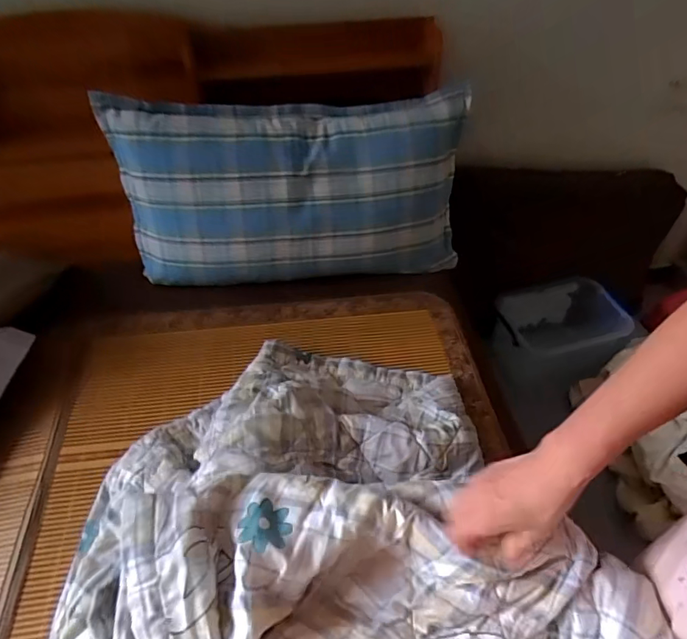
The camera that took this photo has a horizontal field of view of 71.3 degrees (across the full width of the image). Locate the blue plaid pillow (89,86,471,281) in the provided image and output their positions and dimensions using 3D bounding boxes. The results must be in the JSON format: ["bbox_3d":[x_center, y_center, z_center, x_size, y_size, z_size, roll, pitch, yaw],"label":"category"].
[{"bbox_3d":[-0.080,-0.254,0.962,0.666,0.352,0.194,-5,44,-1],"label":"blue plaid pillow"}]

